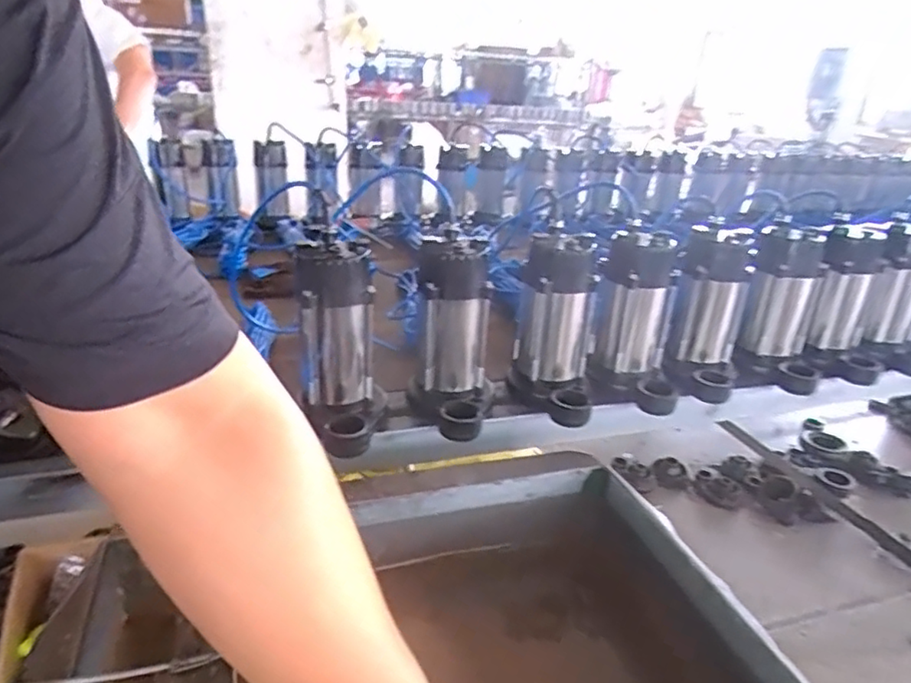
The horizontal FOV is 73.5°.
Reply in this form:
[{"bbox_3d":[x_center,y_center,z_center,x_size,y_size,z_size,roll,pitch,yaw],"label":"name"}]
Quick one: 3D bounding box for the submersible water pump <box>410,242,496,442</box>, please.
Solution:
[{"bbox_3d":[-0.002,-0.007,0.787,0.105,0.226,0.138,-1,24,-8],"label":"submersible water pump"}]

